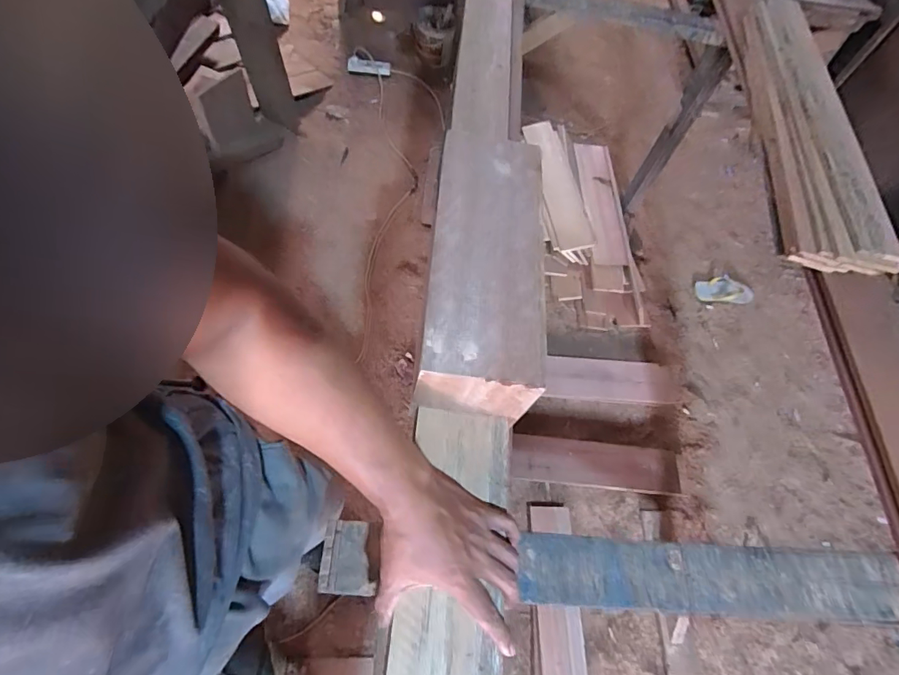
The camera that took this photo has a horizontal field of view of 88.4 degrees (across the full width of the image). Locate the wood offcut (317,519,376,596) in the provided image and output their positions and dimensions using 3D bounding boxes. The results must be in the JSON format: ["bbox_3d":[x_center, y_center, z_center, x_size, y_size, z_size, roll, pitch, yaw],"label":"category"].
[{"bbox_3d":[-0.121,0.263,0.552,0.063,0.015,0.079,4,61,-6],"label":"wood offcut"}]

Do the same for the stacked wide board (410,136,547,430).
[{"bbox_3d":[0.044,-0.088,0.562,0.125,0.099,0.334,8,61,-4],"label":"stacked wide board"}]

